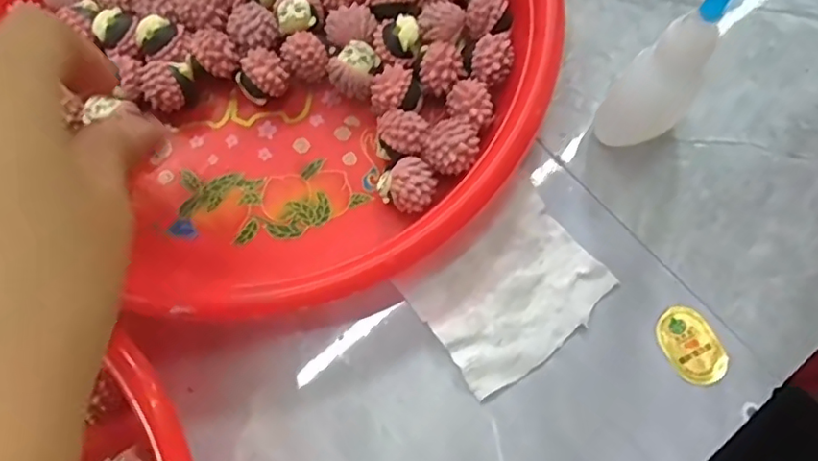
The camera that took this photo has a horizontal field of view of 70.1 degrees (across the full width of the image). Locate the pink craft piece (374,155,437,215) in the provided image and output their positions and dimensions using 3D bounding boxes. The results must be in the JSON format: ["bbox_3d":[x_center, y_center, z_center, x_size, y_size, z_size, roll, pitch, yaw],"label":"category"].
[{"bbox_3d":[0.000,-0.014,0.219,0.020,0.020,0.017,-40,76,-8],"label":"pink craft piece"}]

